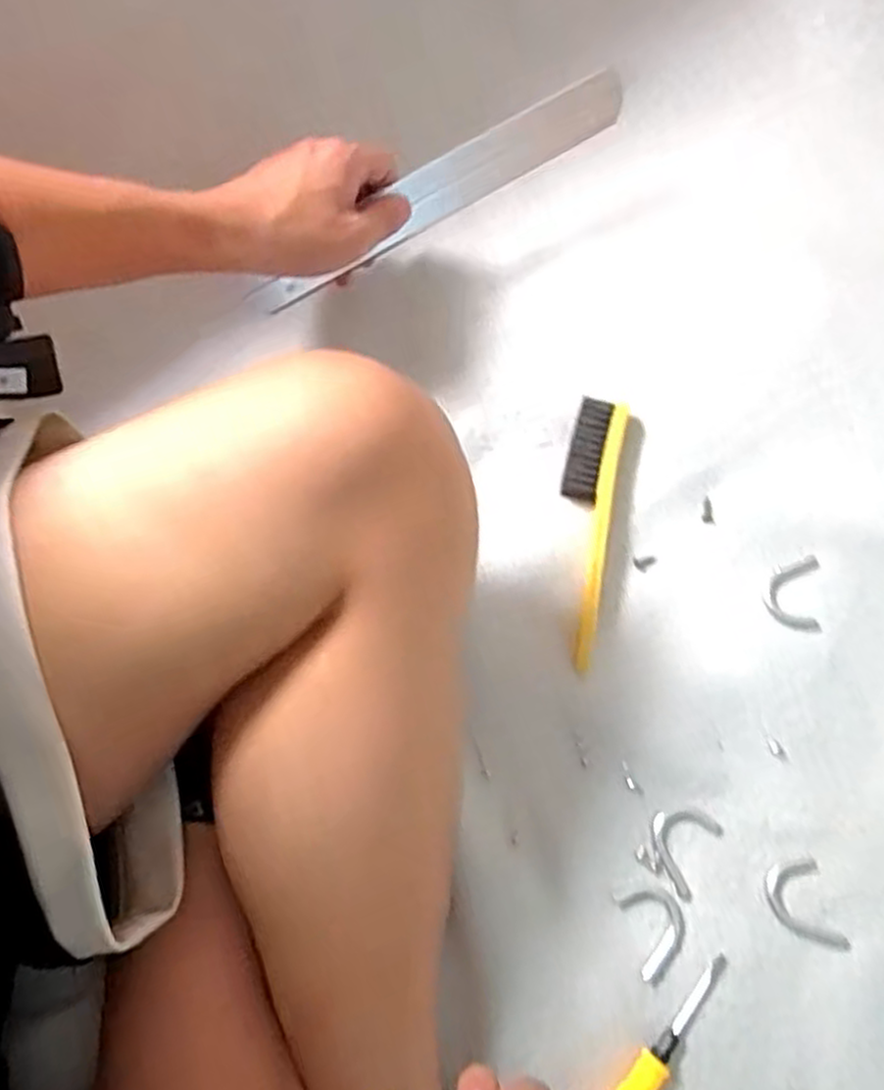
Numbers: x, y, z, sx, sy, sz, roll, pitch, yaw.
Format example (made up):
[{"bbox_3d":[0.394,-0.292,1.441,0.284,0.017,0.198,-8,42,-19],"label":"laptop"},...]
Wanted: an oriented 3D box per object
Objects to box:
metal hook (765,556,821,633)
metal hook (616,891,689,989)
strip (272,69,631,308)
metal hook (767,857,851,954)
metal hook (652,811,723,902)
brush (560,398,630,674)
[{"bbox_3d":[0.216,0.029,0.459,0.032,0.004,0.047,8,73,3],"label":"metal hook"},{"bbox_3d":[0.117,0.209,0.402,0.031,0.004,0.043,-14,75,-5],"label":"metal hook"},{"bbox_3d":[0.010,-0.224,0.462,0.241,0.034,0.008,-31,41,-6],"label":"strip"},{"bbox_3d":[0.198,0.199,0.409,0.032,0.005,0.047,-14,75,-5],"label":"metal hook"},{"bbox_3d":[0.132,0.167,0.415,0.035,0.004,0.045,33,76,10],"label":"metal hook"},{"bbox_3d":[0.087,-0.010,0.459,0.033,0.015,0.166,12,74,2],"label":"brush"}]

